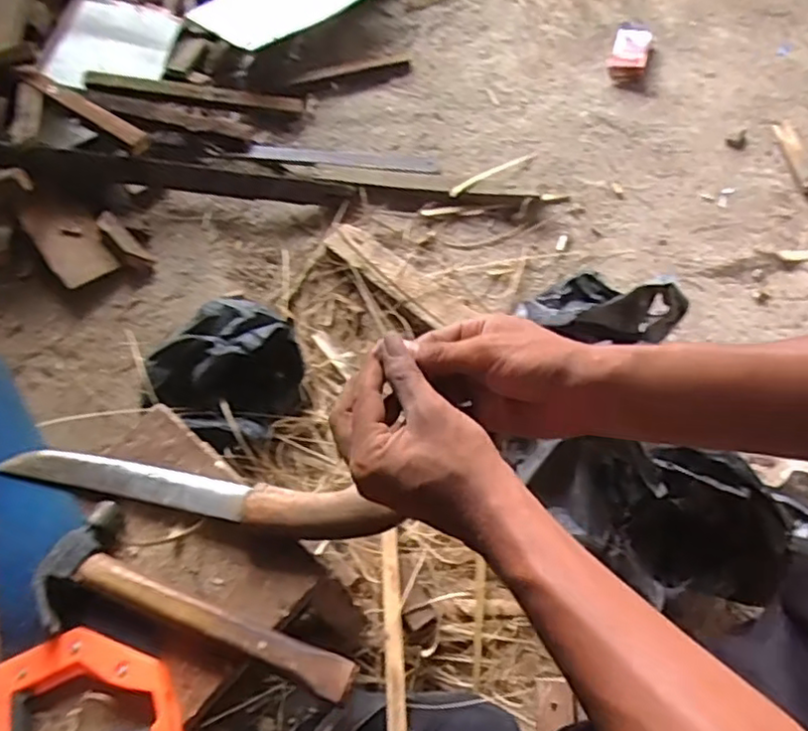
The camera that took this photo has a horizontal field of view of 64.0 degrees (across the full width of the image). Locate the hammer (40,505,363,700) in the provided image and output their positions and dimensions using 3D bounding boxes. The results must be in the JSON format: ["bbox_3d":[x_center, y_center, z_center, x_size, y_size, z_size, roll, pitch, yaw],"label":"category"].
[{"bbox_3d":[-0.149,0.174,0.465,0.244,0.020,0.085,16,63,12],"label":"hammer"}]

